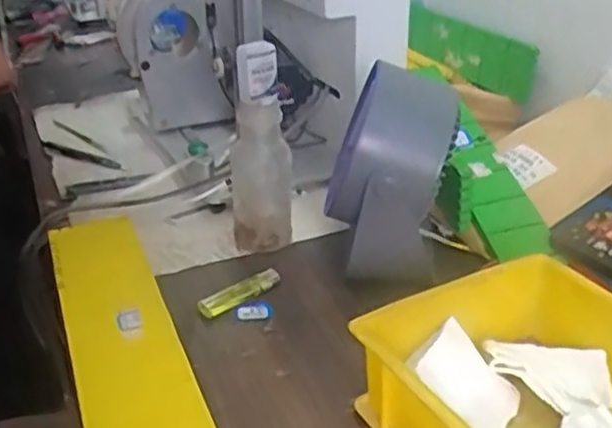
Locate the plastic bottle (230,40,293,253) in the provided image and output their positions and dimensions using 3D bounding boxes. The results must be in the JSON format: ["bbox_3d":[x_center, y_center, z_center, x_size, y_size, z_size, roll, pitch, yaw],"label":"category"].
[{"bbox_3d":[-0.046,-0.063,0.695,0.059,0.196,0.061,-4,28,-5],"label":"plastic bottle"}]

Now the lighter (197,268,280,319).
[{"bbox_3d":[-0.057,0.068,0.637,0.080,0.015,0.019,-19,33,-29],"label":"lighter"}]

